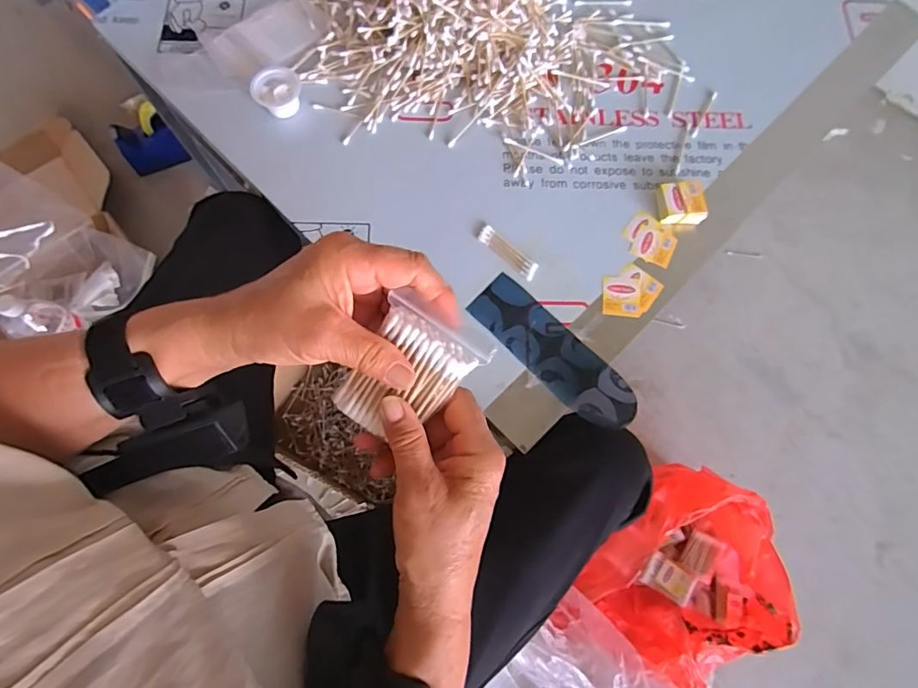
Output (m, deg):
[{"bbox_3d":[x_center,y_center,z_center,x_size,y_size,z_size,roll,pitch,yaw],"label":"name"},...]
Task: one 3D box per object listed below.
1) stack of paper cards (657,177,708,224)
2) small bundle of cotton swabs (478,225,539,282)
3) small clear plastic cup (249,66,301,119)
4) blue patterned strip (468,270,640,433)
[{"bbox_3d":[0.245,-0.155,0.533,0.046,0.020,0.046,-2,74,-3],"label":"stack of paper cards"},{"bbox_3d":[0.053,-0.099,0.521,0.075,0.004,0.019,41,76,9],"label":"small bundle of cotton swabs"},{"bbox_3d":[-0.208,-0.289,0.553,0.052,0.024,0.056,1,74,-2],"label":"small clear plastic cup"},{"bbox_3d":[0.097,0.010,0.499,0.194,0.004,0.061,43,77,12],"label":"blue patterned strip"}]

